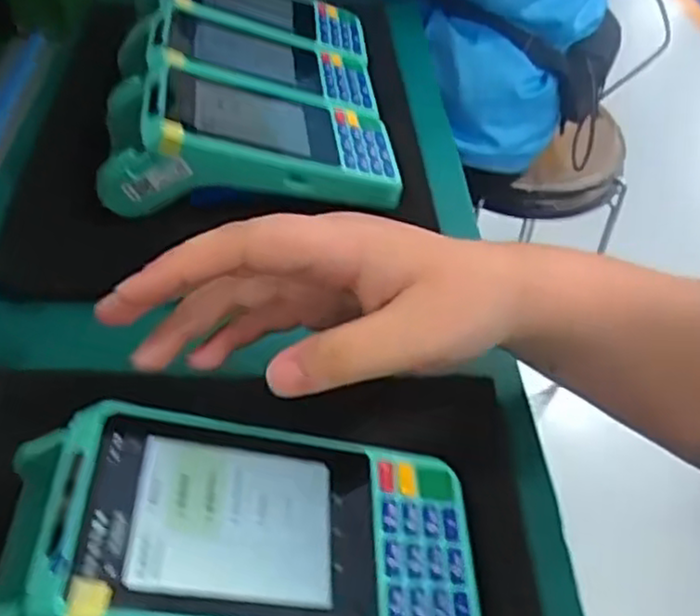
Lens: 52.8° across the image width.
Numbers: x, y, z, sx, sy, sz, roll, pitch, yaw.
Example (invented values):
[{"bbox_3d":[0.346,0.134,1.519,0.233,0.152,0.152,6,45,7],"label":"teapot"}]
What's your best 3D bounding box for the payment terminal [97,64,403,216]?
[{"bbox_3d":[-0.056,-0.104,0.412,0.166,0.053,0.081,-4,46,-7],"label":"payment terminal"}]

